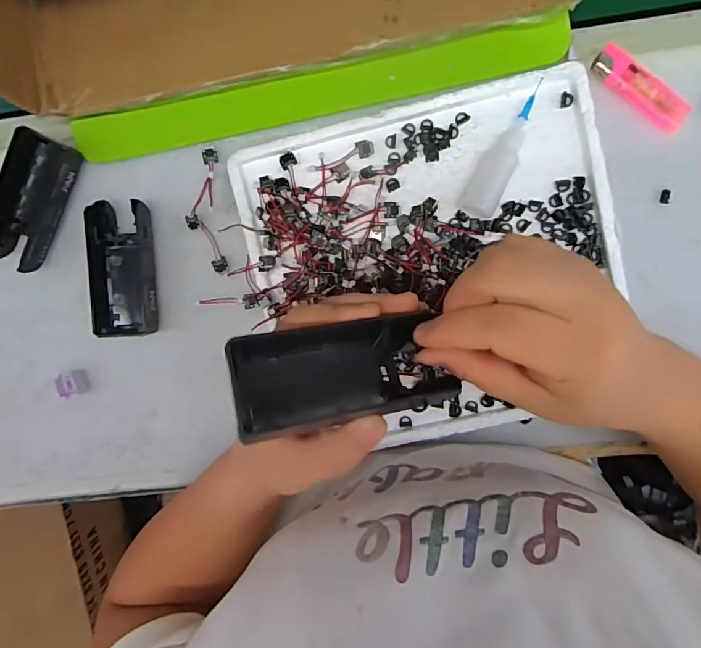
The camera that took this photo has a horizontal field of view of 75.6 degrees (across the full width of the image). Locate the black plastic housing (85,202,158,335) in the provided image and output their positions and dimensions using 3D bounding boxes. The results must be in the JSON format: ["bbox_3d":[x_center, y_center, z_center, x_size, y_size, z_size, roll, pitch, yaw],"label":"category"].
[{"bbox_3d":[-0.186,-0.045,0.371,0.048,0.026,0.106,-4,96,3],"label":"black plastic housing"}]

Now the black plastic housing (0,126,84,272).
[{"bbox_3d":[-0.261,-0.099,0.369,0.047,0.023,0.107,28,97,0],"label":"black plastic housing"}]

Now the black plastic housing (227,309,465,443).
[{"bbox_3d":[-0.005,0.024,0.217,0.100,0.031,0.047,-7,88,-15],"label":"black plastic housing"}]

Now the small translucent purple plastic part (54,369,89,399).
[{"bbox_3d":[-0.237,0.051,0.387,0.021,0.018,0.021,-17,95,4],"label":"small translucent purple plastic part"}]

